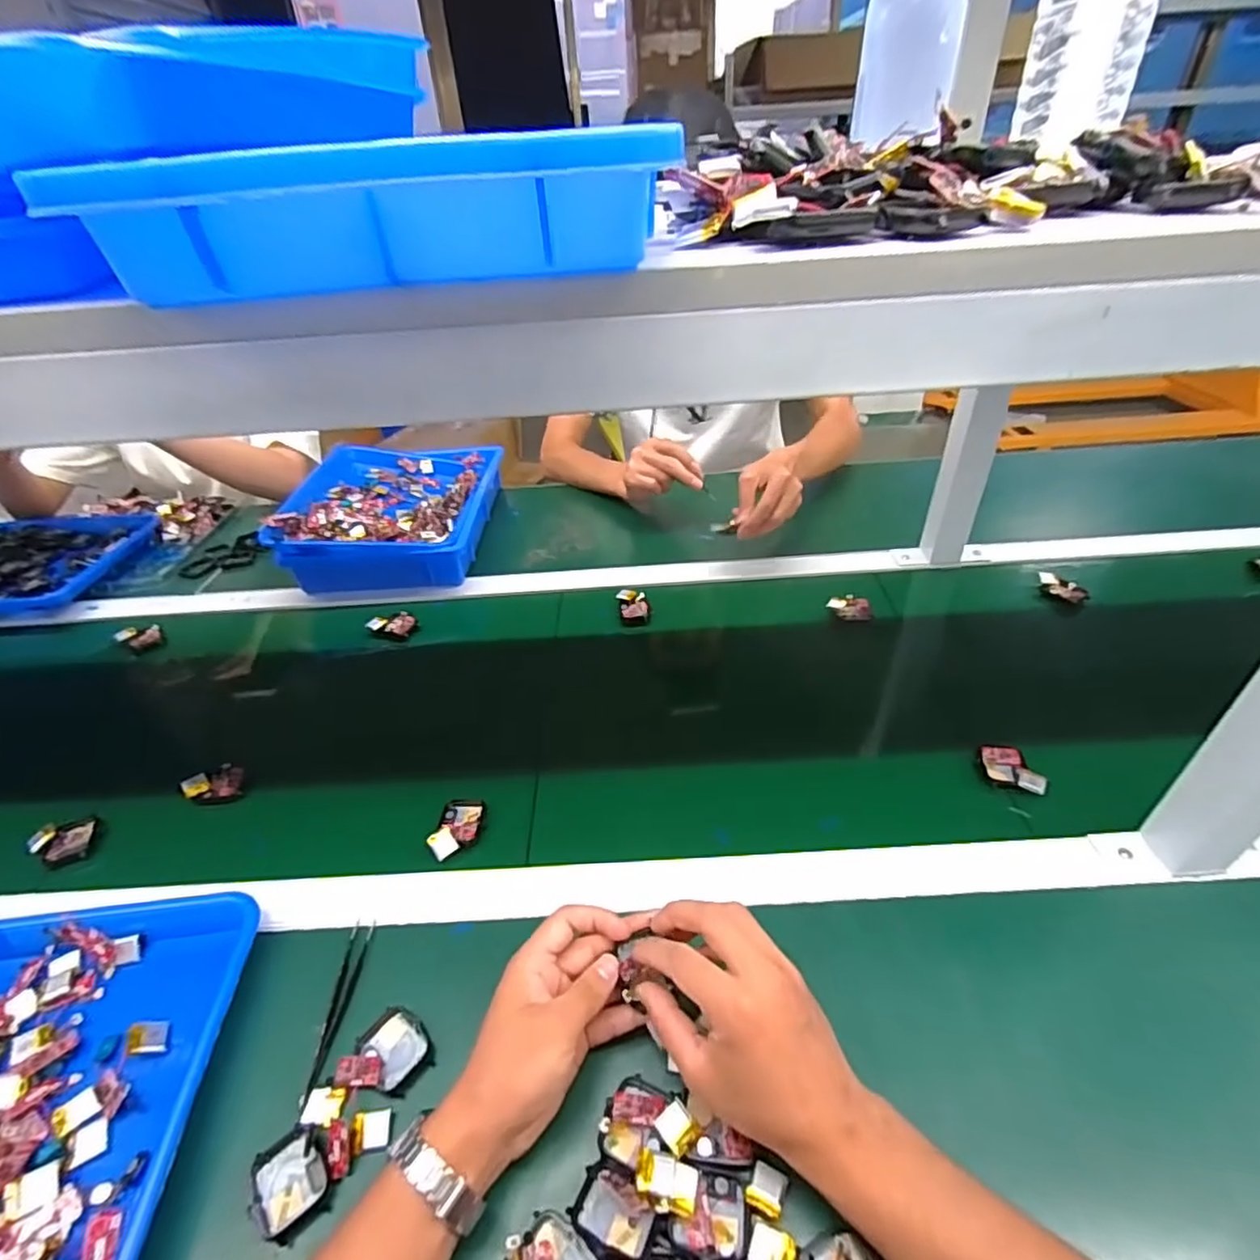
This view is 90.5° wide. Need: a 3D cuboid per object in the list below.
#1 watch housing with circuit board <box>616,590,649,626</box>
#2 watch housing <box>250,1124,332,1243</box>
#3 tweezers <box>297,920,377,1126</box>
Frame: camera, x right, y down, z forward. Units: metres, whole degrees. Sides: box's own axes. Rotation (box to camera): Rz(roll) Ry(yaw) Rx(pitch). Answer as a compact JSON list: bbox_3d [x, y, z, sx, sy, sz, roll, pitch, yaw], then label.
[{"bbox_3d":[0.004,-0.028,0.771,0.036,0.017,0.054,-8,38,-4],"label":"watch housing with circuit board"},{"bbox_3d":[-0.193,0.316,0.357,0.040,0.014,0.046,-21,41,-19],"label":"watch housing"},{"bbox_3d":[-0.199,0.259,0.429,0.017,0.007,0.116,-4,38,1],"label":"tweezers"}]

